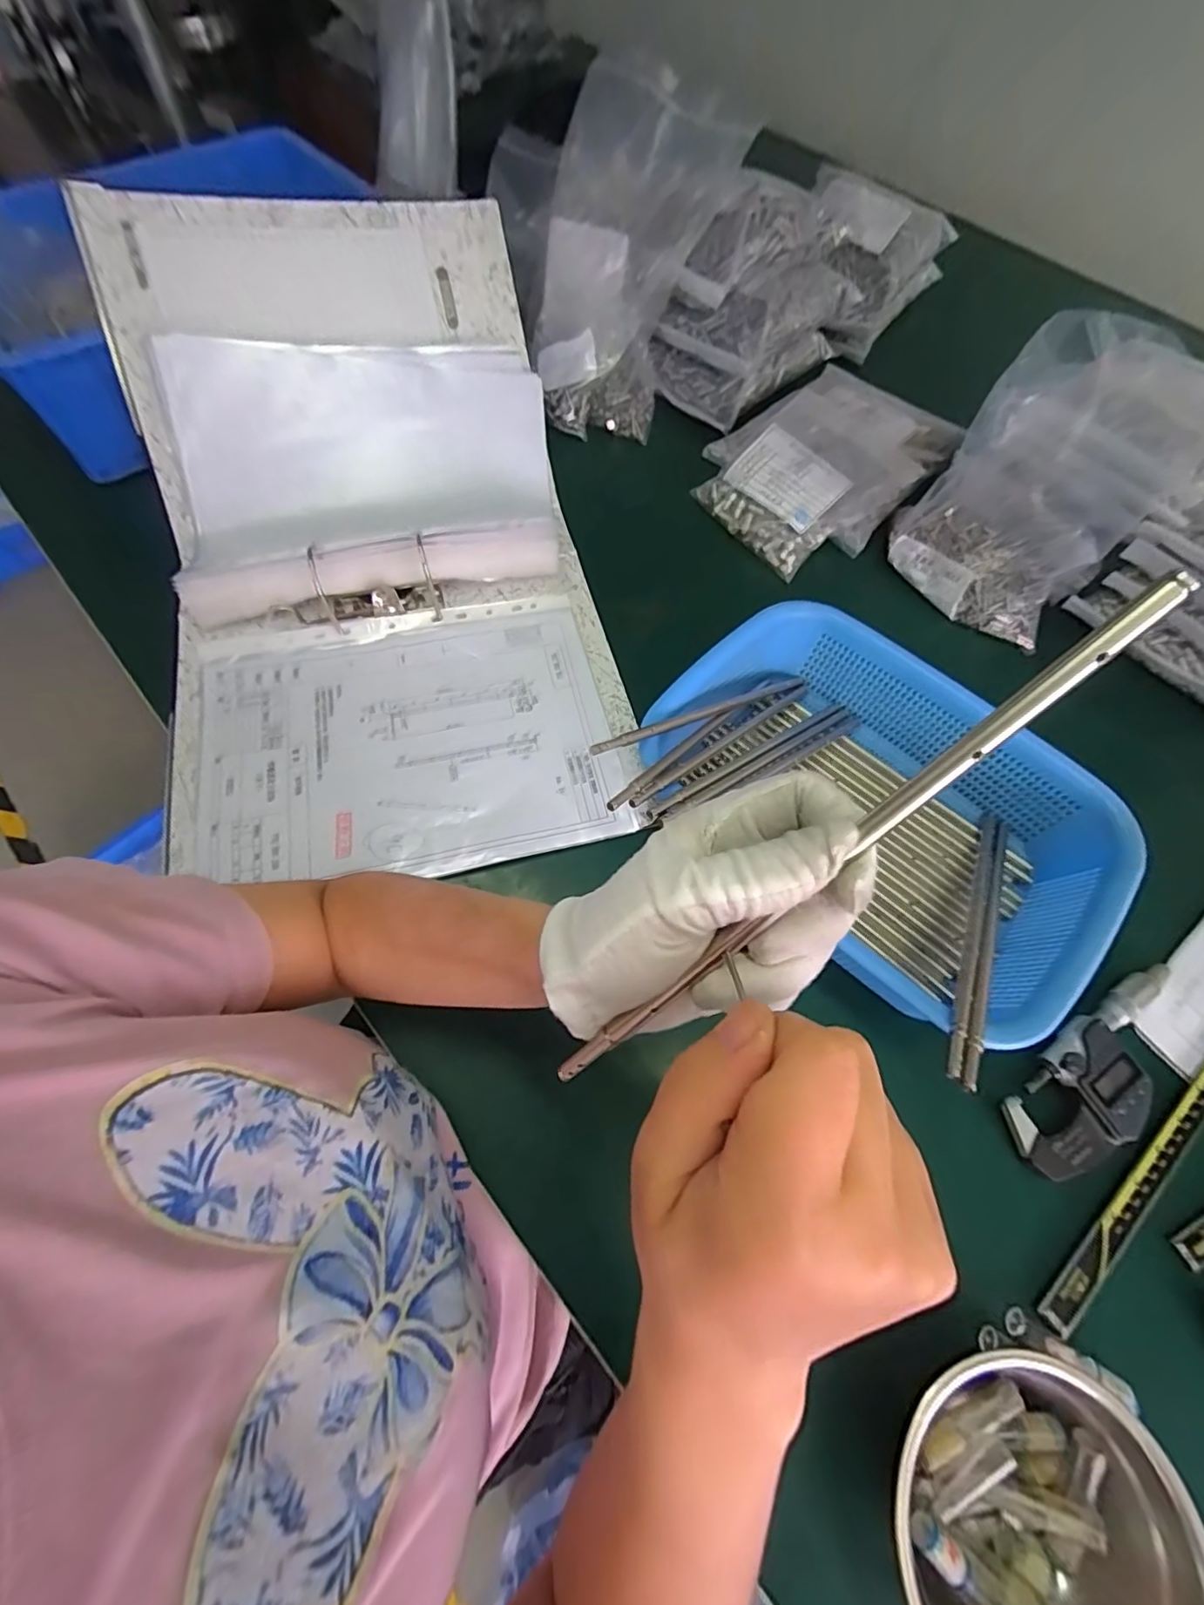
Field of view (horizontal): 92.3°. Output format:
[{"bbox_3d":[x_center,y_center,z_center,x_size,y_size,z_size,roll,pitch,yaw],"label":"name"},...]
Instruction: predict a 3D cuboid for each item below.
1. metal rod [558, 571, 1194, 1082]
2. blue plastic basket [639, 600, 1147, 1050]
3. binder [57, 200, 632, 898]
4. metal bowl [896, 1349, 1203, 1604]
[{"bbox_3d":[0.061,0.024,0.176,0.228,0.004,0.007,-46,68,21],"label":"metal rod"},{"bbox_3d":[0.186,-0.003,0.393,0.198,0.061,0.291,-34,69,-16],"label":"blue plastic basket"},{"bbox_3d":[-0.188,-0.235,0.459,0.337,0.168,0.542,-13,67,-8],"label":"binder"},{"bbox_3d":[0.188,0.320,0.251,0.120,0.055,0.130,-3,64,-3],"label":"metal bowl"}]

